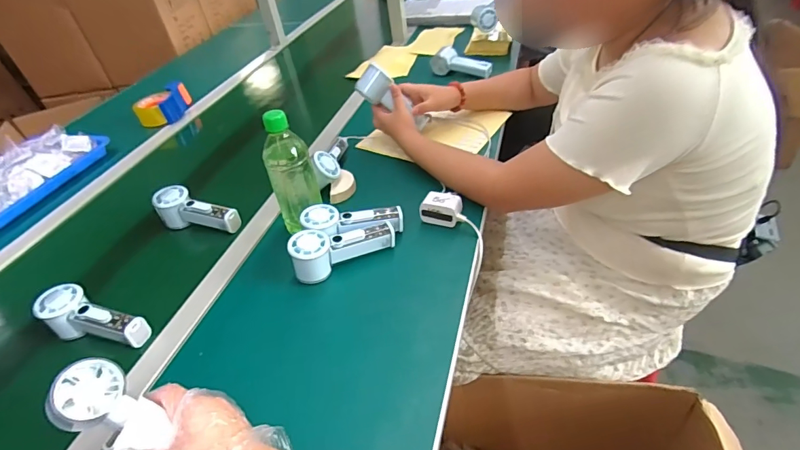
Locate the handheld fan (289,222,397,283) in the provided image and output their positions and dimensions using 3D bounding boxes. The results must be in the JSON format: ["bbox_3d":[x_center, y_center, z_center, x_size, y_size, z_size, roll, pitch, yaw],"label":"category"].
[{"bbox_3d":[-0.081,0.035,0.642,0.151,0.059,0.051,-15,40,-7],"label":"handheld fan"}]

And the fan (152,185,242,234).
[{"bbox_3d":[-0.352,-0.019,0.767,0.157,0.065,0.053,14,44,5],"label":"fan"}]

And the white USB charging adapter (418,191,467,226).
[{"bbox_3d":[0.068,-0.026,0.703,0.070,0.041,0.043,4,42,16],"label":"white USB charging adapter"}]

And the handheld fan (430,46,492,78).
[{"bbox_3d":[0.158,-0.418,1.120,0.163,0.055,0.051,13,45,25],"label":"handheld fan"}]

